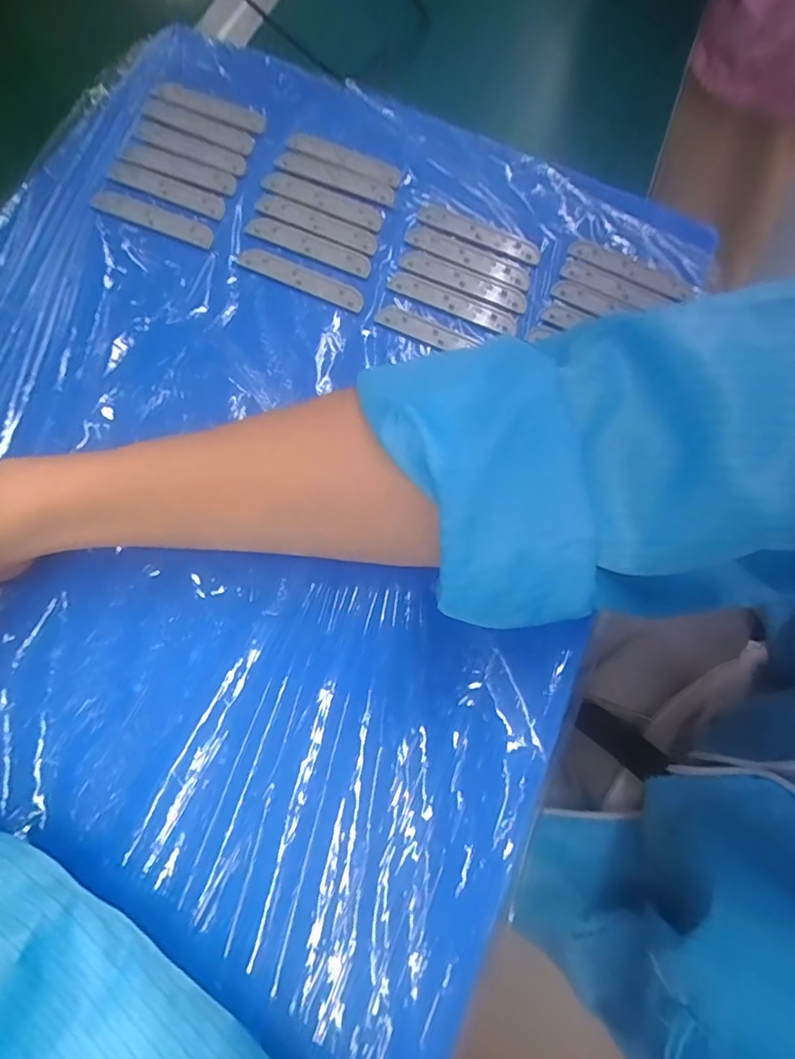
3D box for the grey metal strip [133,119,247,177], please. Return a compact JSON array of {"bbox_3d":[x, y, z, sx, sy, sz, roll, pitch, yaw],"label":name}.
[{"bbox_3d":[-0.129,-0.243,0.350,0.079,0.004,0.017,24,73,5],"label":"grey metal strip"}]

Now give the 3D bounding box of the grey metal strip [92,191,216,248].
[{"bbox_3d":[-0.144,-0.185,0.328,0.076,0.004,0.016,22,73,5],"label":"grey metal strip"}]

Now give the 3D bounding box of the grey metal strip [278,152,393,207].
[{"bbox_3d":[-0.037,-0.222,0.347,0.078,0.004,0.017,22,73,5],"label":"grey metal strip"}]

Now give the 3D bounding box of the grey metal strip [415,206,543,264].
[{"bbox_3d":[0.050,-0.182,0.338,0.078,0.004,0.016,24,73,5],"label":"grey metal strip"}]

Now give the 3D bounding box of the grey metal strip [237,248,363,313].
[{"bbox_3d":[-0.055,-0.146,0.322,0.077,0.004,0.016,24,73,5],"label":"grey metal strip"}]

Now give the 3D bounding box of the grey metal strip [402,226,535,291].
[{"bbox_3d":[0.043,-0.165,0.332,0.079,0.004,0.018,25,73,6],"label":"grey metal strip"}]

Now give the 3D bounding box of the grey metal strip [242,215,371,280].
[{"bbox_3d":[-0.052,-0.170,0.328,0.079,0.004,0.016,24,73,5],"label":"grey metal strip"}]

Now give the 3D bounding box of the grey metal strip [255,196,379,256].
[{"bbox_3d":[-0.048,-0.186,0.335,0.078,0.004,0.018,23,73,5],"label":"grey metal strip"}]

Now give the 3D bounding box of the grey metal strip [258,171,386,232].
[{"bbox_3d":[-0.044,-0.205,0.343,0.078,0.004,0.018,23,73,5],"label":"grey metal strip"}]

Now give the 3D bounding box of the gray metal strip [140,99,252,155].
[{"bbox_3d":[-0.126,-0.261,0.356,0.079,0.004,0.018,25,73,6],"label":"gray metal strip"}]

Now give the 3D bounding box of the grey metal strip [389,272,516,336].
[{"bbox_3d":[0.033,-0.132,0.319,0.078,0.004,0.016,23,73,5],"label":"grey metal strip"}]

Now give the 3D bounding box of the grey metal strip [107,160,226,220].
[{"bbox_3d":[-0.141,-0.210,0.338,0.078,0.004,0.017,22,73,5],"label":"grey metal strip"}]

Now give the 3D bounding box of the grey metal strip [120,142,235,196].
[{"bbox_3d":[-0.136,-0.227,0.345,0.077,0.004,0.016,20,73,4],"label":"grey metal strip"}]

